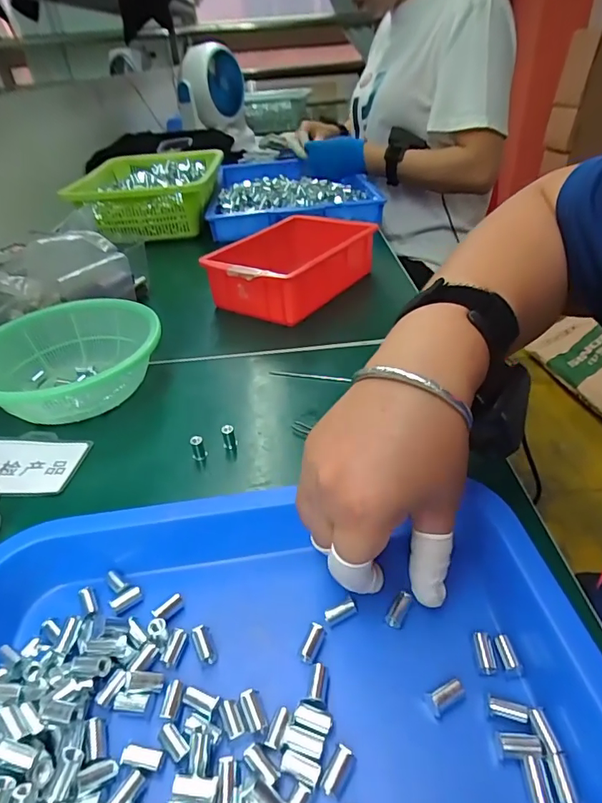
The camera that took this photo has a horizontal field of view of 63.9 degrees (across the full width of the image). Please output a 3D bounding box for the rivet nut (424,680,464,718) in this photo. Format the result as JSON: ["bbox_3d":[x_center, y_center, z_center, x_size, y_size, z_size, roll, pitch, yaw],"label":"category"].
[{"bbox_3d":[0.066,0.134,0.219,0.016,0.009,0.009,-15,36,-16],"label":"rivet nut"}]

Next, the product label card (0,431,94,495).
[{"bbox_3d":[-0.219,0.047,0.376,0.100,0.005,0.061,2,41,9],"label":"product label card"}]

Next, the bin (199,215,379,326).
[{"bbox_3d":[-0.012,-0.168,0.600,0.140,0.065,0.200,20,41,30],"label":"bin"}]

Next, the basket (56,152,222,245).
[{"bbox_3d":[-0.274,-0.385,0.885,0.235,0.090,0.308,-3,35,0],"label":"basket"}]

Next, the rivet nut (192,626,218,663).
[{"bbox_3d":[-0.049,0.124,0.245,0.009,0.010,0.018,-17,37,-19],"label":"rivet nut"}]

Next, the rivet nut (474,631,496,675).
[{"bbox_3d":[0.088,0.122,0.232,0.008,0.009,0.019,2,35,8],"label":"rivet nut"}]

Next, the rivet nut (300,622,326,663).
[{"bbox_3d":[0.006,0.120,0.240,0.007,0.007,0.019,12,38,20],"label":"rivet nut"}]

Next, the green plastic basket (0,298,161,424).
[{"bbox_3d":[-0.216,-0.037,0.443,0.156,0.060,0.131,-29,42,-32],"label":"green plastic basket"}]

